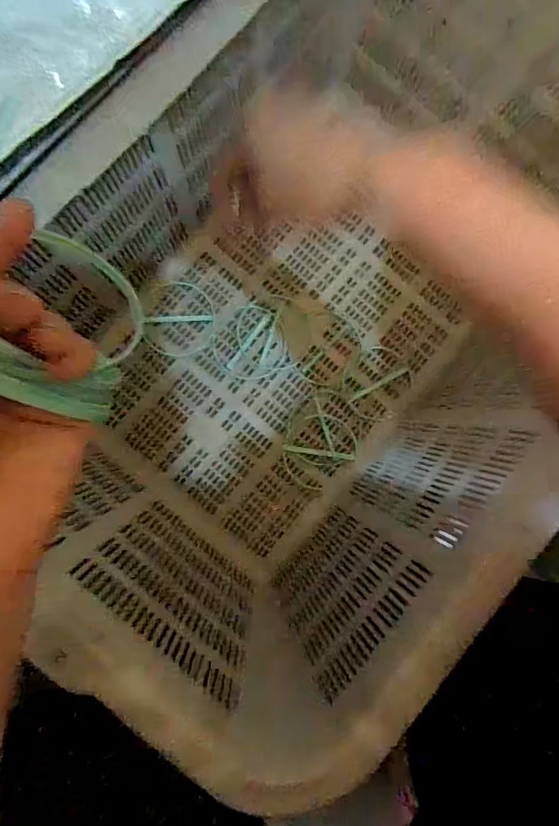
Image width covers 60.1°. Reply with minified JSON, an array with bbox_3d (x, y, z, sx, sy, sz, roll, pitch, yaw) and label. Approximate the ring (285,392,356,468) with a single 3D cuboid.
[{"bbox_3d":[0.045,0.019,0.574,0.084,0.004,0.088,0,86,-4],"label":"ring"}]

